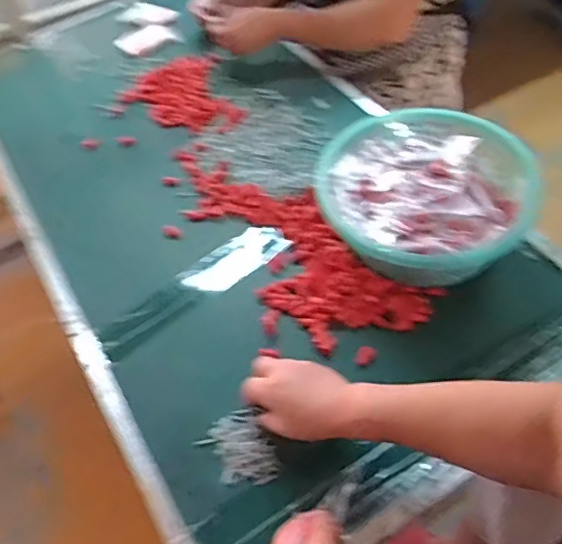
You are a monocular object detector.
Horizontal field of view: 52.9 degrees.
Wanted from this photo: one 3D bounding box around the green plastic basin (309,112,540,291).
[{"bbox_3d":[0.182,-0.097,0.772,0.293,0.118,0.272,36,64,27],"label":"green plastic basin"}]

